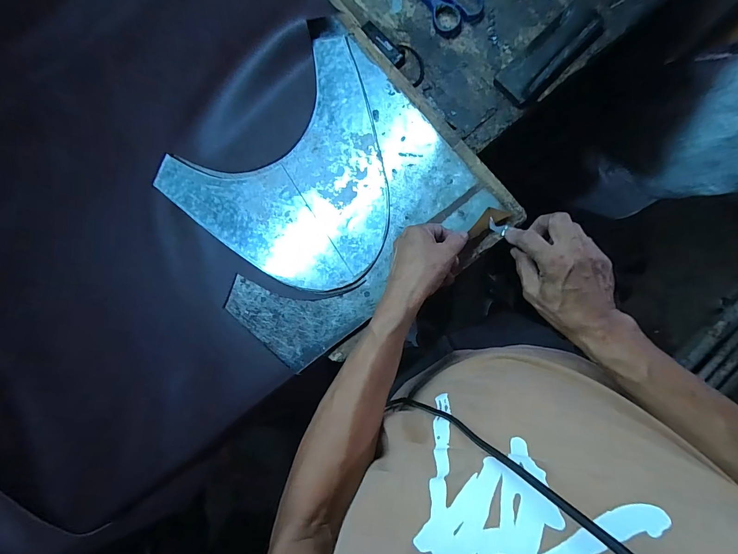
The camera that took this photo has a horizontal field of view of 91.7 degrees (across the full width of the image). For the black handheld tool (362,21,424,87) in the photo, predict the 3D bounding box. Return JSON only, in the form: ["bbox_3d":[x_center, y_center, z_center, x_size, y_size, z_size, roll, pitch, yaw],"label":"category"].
[{"bbox_3d":[0.036,-0.324,0.510,0.117,0.020,0.039,44,95,5],"label":"black handheld tool"}]

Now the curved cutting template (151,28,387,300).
[{"bbox_3d":[-0.095,-0.126,0.500,0.316,0.010,0.293,-36,81,6],"label":"curved cutting template"}]

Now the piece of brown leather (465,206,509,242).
[{"bbox_3d":[0.144,-0.067,0.440,0.052,0.009,0.022,-39,86,17],"label":"piece of brown leather"}]

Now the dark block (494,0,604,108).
[{"bbox_3d":[0.242,-0.299,0.477,0.057,0.013,0.156,45,95,5],"label":"dark block"}]

